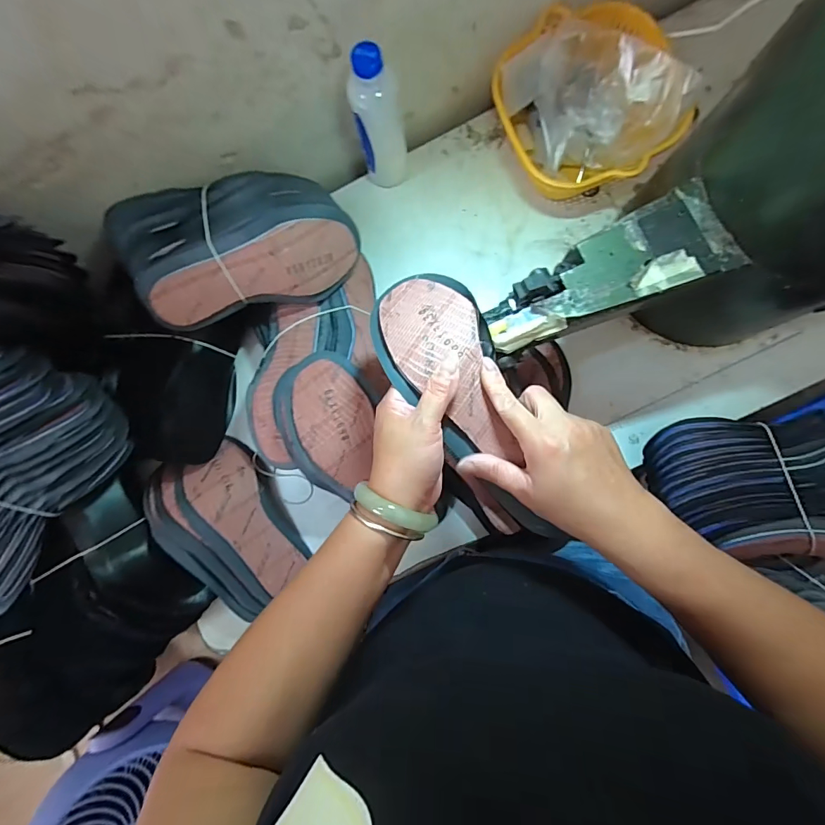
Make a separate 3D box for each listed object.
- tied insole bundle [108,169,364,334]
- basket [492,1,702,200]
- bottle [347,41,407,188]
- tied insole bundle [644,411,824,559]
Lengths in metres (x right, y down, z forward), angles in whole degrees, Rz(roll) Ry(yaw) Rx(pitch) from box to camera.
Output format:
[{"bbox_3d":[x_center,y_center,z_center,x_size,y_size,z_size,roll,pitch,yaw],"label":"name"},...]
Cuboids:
[{"bbox_3d":[-0.204,-0.196,0.471,0.265,0.075,0.164,-14,88,6],"label":"tied insole bundle"},{"bbox_3d":[0.209,-0.370,0.511,0.193,0.089,0.208,0,90,7],"label":"basket"},{"bbox_3d":[-0.041,-0.346,0.495,0.056,0.161,0.067,-7,89,6],"label":"bottle"},{"bbox_3d":[0.406,0.082,0.472,0.245,0.077,0.157,-4,67,9],"label":"tied insole bundle"}]

